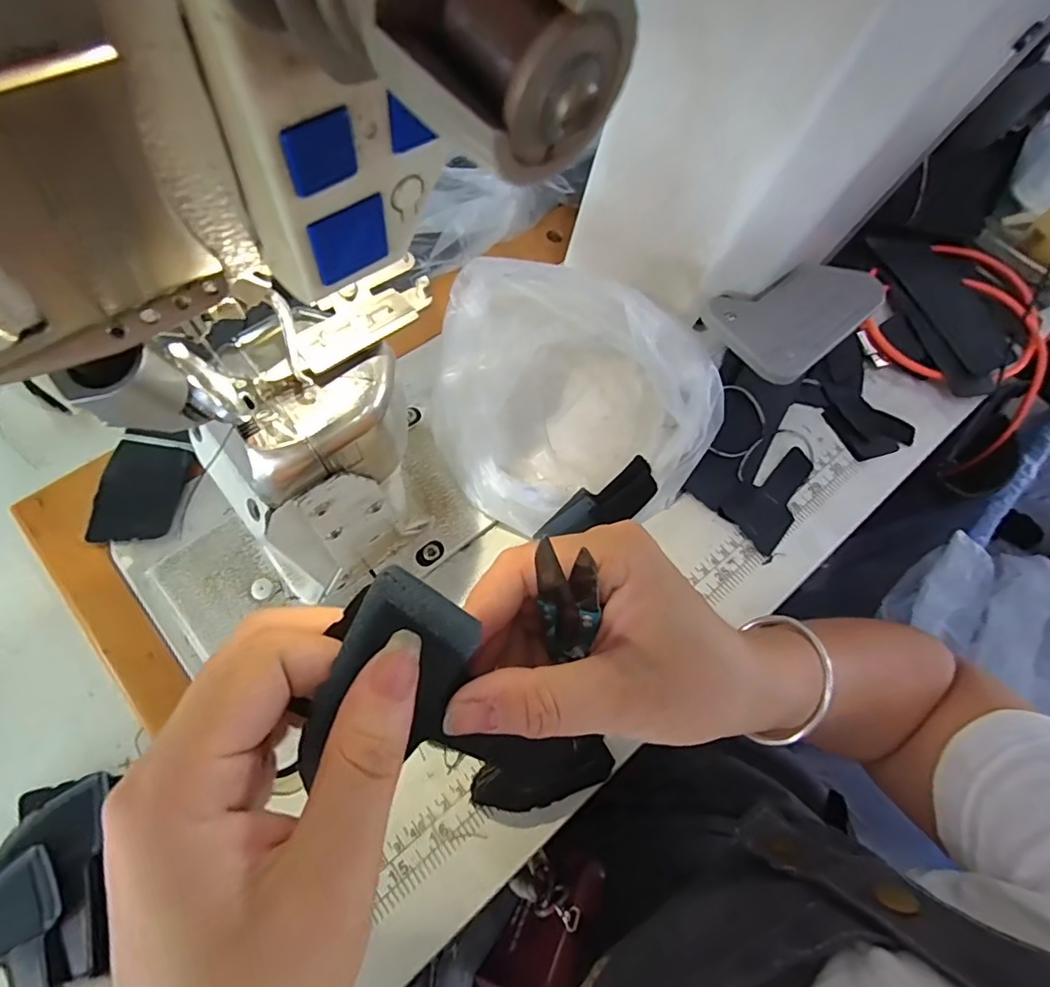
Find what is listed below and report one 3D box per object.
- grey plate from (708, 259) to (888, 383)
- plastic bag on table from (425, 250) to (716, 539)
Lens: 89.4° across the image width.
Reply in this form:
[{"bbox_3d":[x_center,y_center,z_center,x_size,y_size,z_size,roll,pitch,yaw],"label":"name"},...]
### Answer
[{"bbox_3d":[0.172,-0.114,0.327,0.104,0.014,0.064,-33,63,-14],"label":"grey plate"},{"bbox_3d":[0.034,-0.056,0.338,0.180,0.106,0.139,-5,64,-5],"label":"plastic bag on table"}]

